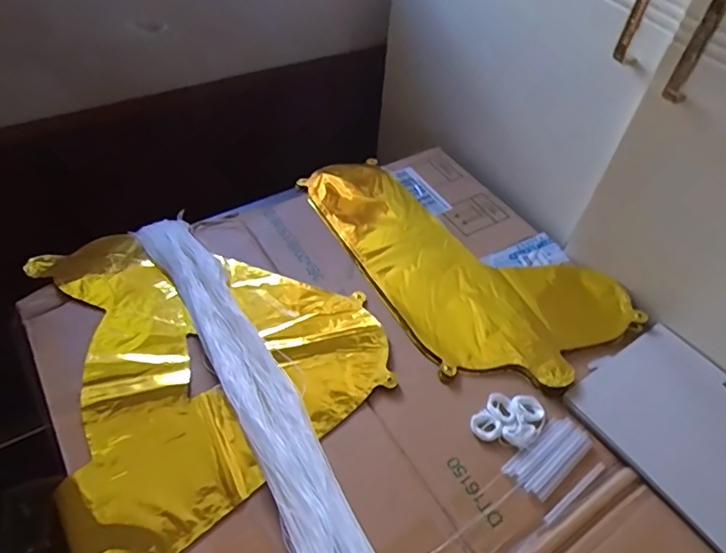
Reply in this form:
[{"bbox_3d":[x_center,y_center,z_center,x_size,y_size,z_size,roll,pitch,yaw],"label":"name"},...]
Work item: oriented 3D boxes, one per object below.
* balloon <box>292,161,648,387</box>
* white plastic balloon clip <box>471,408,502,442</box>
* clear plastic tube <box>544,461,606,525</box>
[{"bbox_3d":[0.108,-0.035,0.628,0.232,0.029,0.389,-24,56,-21],"label":"balloon"},{"bbox_3d":[0.113,0.137,0.479,0.025,0.006,0.028,-28,58,-23],"label":"white plastic balloon clip"},{"bbox_3d":[0.183,0.184,0.447,0.079,0.004,0.007,-30,58,-24],"label":"clear plastic tube"}]

